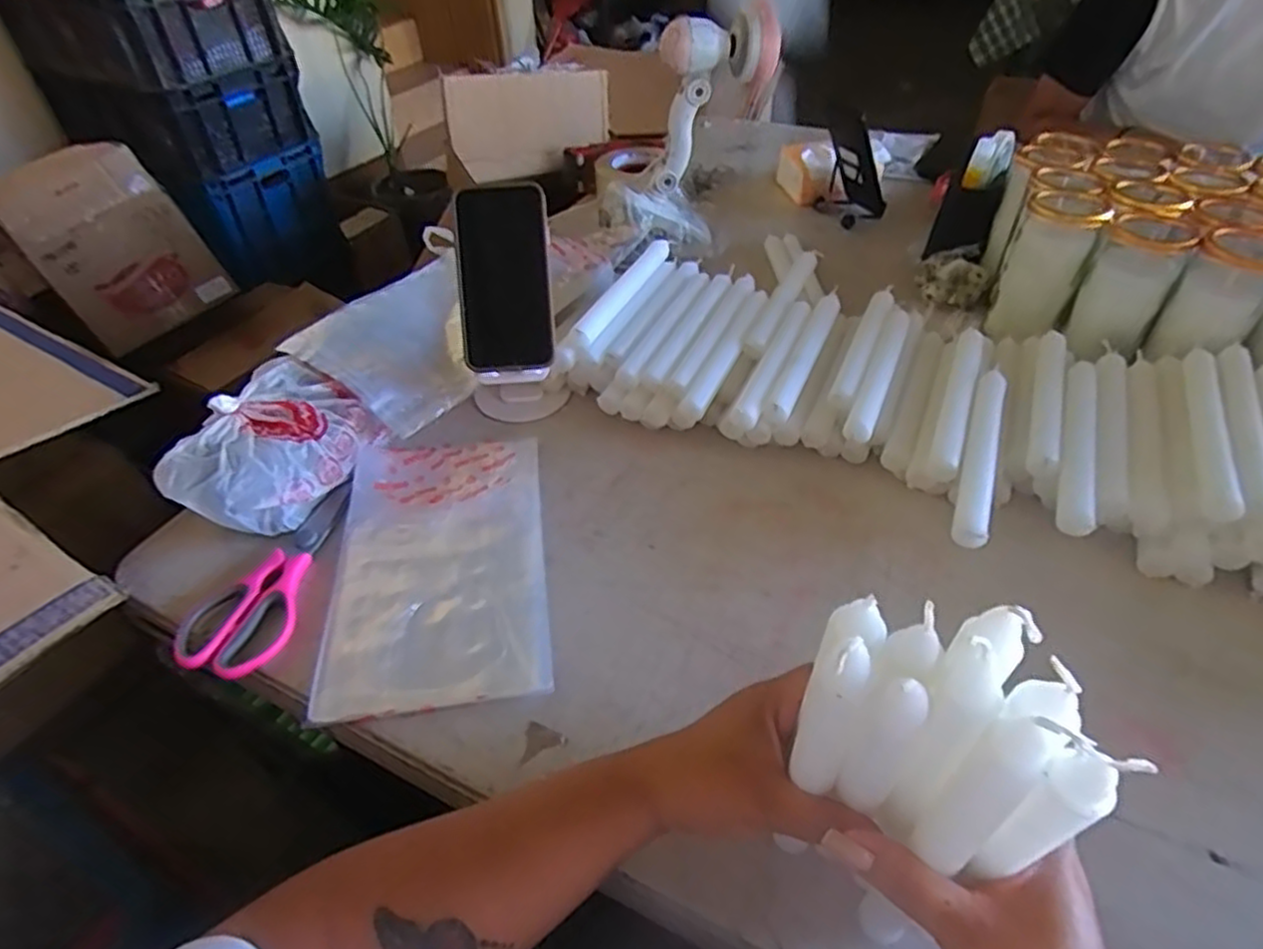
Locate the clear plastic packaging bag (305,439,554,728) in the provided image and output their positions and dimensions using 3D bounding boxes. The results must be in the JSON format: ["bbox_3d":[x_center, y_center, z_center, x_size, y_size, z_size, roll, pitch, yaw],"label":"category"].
[{"bbox_3d":[-0.148,0.062,0.530,0.158,0.009,0.243,-7,44,-4],"label":"clear plastic packaging bag"}]

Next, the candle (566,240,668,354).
[{"bbox_3d":[-0.007,-0.184,0.687,0.024,0.017,0.200,15,47,18],"label":"candle"}]

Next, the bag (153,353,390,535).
[{"bbox_3d":[-0.297,-0.018,0.564,0.103,0.071,0.151,21,49,22],"label":"bag"}]

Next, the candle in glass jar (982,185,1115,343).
[{"bbox_3d":[0.405,-0.205,0.681,0.068,0.126,0.077,20,49,22],"label":"candle in glass jar"}]

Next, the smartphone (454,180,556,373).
[{"bbox_3d":[-0.111,-0.171,0.602,0.079,0.157,0.013,-3,3,6],"label":"smartphone"}]

